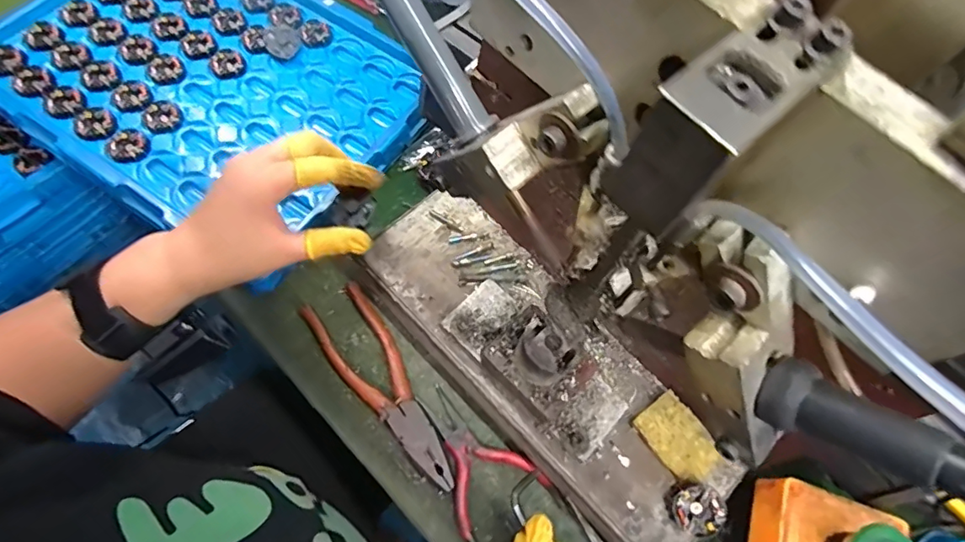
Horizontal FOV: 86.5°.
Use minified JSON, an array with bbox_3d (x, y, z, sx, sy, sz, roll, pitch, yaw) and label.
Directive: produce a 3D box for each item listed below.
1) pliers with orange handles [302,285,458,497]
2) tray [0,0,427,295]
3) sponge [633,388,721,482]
[{"bbox_3d":[-0.072,0.086,0.381,0.046,0.022,0.165,-31,72,-16],"label":"pliers with orange handles"},{"bbox_3d":[-0.258,-0.181,0.487,0.369,0.038,0.273,34,68,10],"label":"tray"},{"bbox_3d":[0.129,0.111,0.337,0.035,0.007,0.054,-35,73,-17],"label":"sponge"}]

